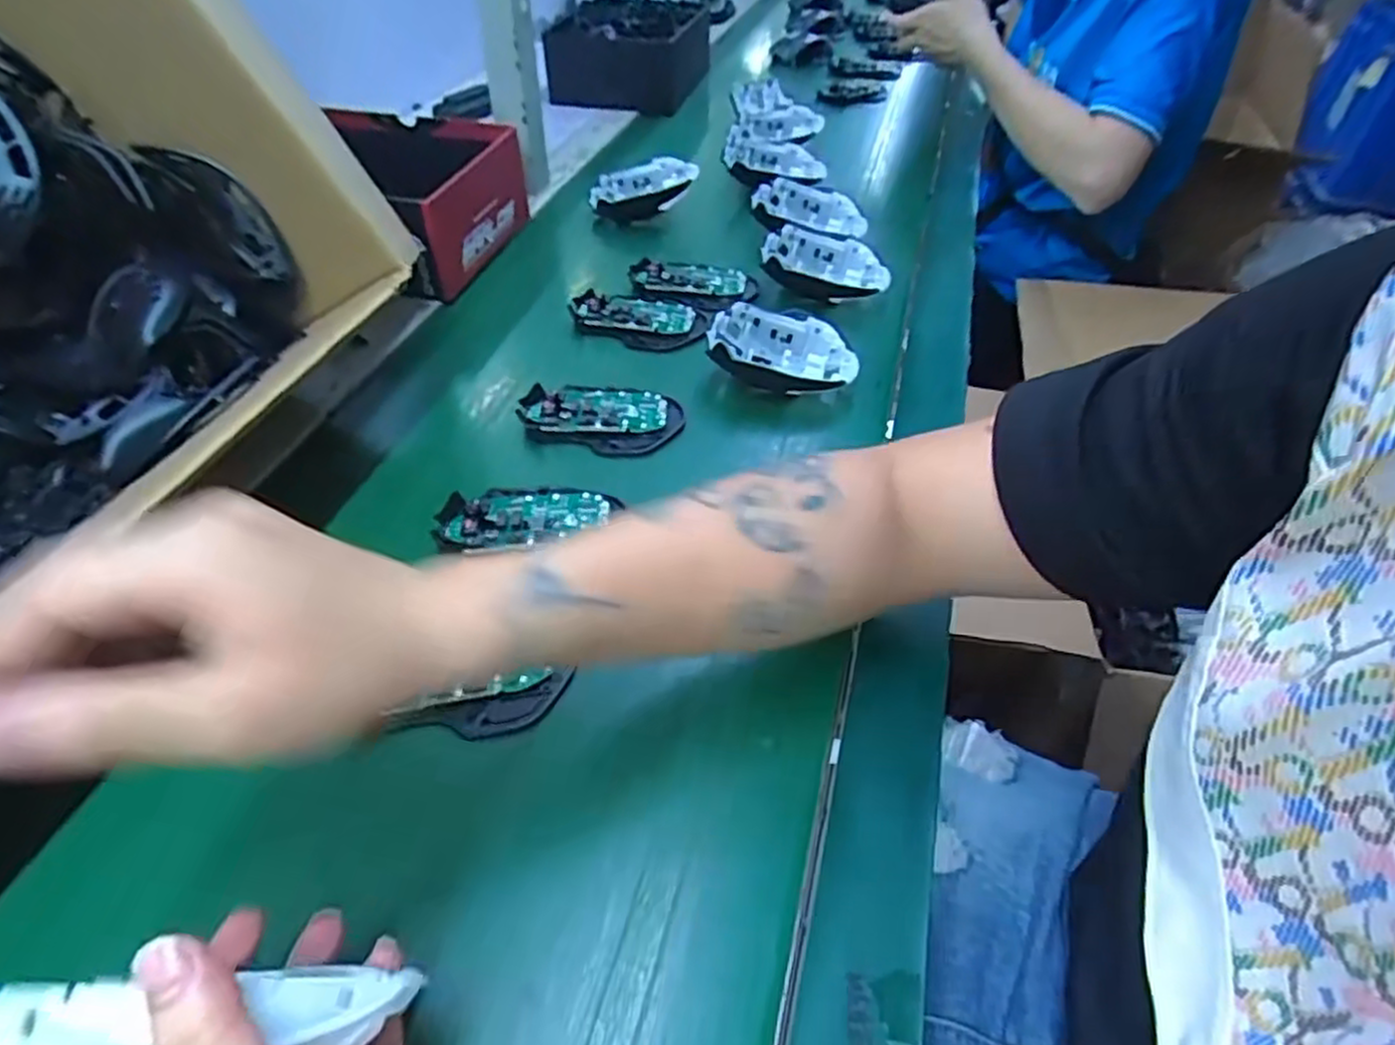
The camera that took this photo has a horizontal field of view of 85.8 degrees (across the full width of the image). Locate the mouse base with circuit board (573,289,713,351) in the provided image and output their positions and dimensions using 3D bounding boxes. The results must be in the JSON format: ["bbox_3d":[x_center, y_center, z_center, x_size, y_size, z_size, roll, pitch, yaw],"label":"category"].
[{"bbox_3d":[-0.051,-0.179,0.647,0.120,0.013,0.069,13,49,15],"label":"mouse base with circuit board"}]

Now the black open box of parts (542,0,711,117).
[{"bbox_3d":[-0.095,-0.688,1.093,0.183,0.099,0.207,12,49,14],"label":"black open box of parts"}]

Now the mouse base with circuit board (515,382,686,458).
[{"bbox_3d":[-0.071,-0.080,0.552,0.115,0.015,0.069,8,48,11],"label":"mouse base with circuit board"}]

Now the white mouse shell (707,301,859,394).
[{"bbox_3d":[0.068,-0.130,0.584,0.115,0.046,0.070,1,47,4],"label":"white mouse shell"}]

